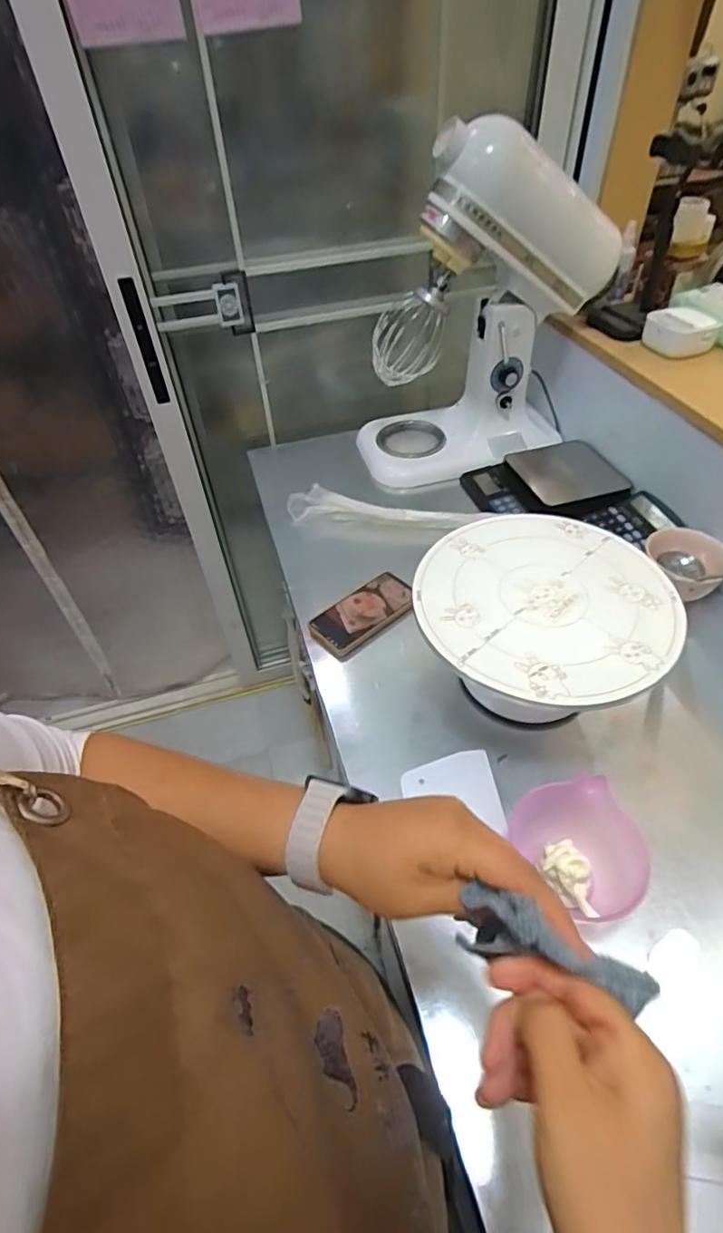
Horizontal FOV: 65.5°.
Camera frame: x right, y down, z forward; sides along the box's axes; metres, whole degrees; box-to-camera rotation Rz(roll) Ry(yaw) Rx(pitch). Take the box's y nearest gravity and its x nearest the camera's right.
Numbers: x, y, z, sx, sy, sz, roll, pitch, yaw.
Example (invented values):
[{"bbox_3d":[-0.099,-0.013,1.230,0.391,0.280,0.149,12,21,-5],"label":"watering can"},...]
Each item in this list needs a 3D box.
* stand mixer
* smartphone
[{"bbox_3d":[0.202,-0.493,0.947,0.414,0.474,0.196,-4,47,0],"label":"stand mixer"},{"bbox_3d":[0.006,-0.005,0.814,0.161,0.010,0.084,-34,54,-25],"label":"smartphone"}]

